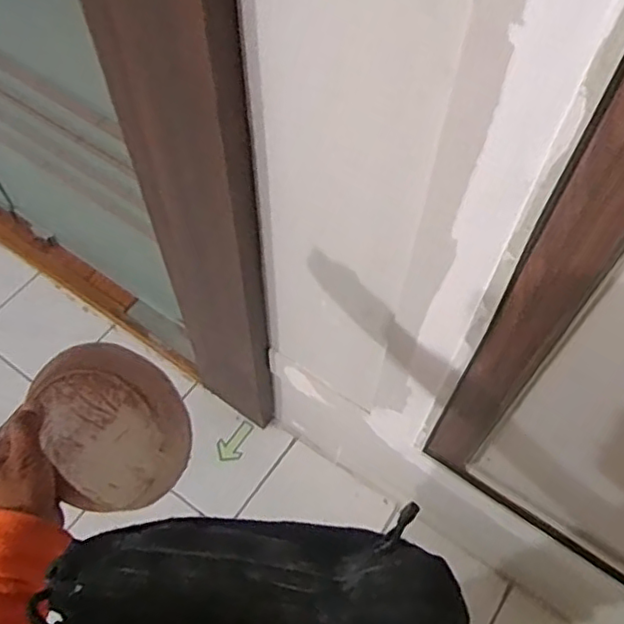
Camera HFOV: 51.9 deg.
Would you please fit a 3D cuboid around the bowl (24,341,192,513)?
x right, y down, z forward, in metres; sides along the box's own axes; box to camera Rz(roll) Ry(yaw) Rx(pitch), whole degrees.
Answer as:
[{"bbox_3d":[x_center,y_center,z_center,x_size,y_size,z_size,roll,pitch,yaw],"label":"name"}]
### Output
[{"bbox_3d":[-0.202,0.117,0.675,0.155,0.055,0.167,28,43,-31],"label":"bowl"}]

